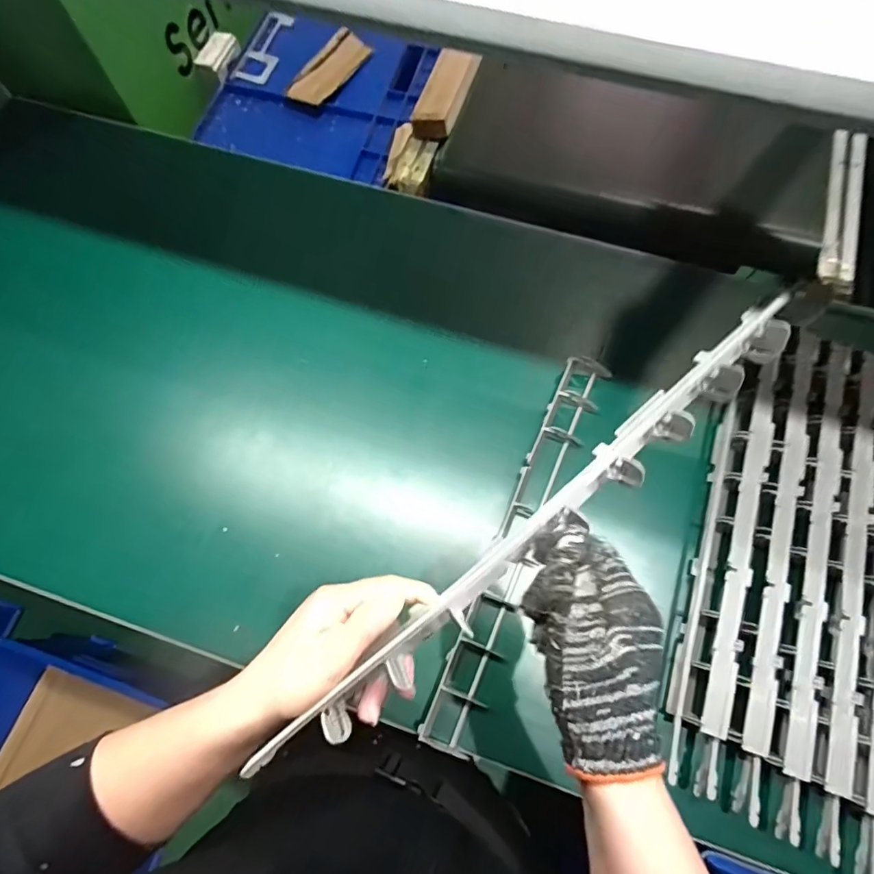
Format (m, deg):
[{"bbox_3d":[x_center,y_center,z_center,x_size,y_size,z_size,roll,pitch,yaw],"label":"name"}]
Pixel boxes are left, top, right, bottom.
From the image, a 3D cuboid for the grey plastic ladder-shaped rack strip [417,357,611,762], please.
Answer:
[{"bbox_3d":[0.087,0.100,0.520,0.048,0.024,0.419,22,73,9],"label":"grey plastic ladder-shaped rack strip"}]

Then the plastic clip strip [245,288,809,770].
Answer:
[{"bbox_3d":[0.074,0.053,0.321,0.437,0.058,0.032,-39,74,-9],"label":"plastic clip strip"}]

